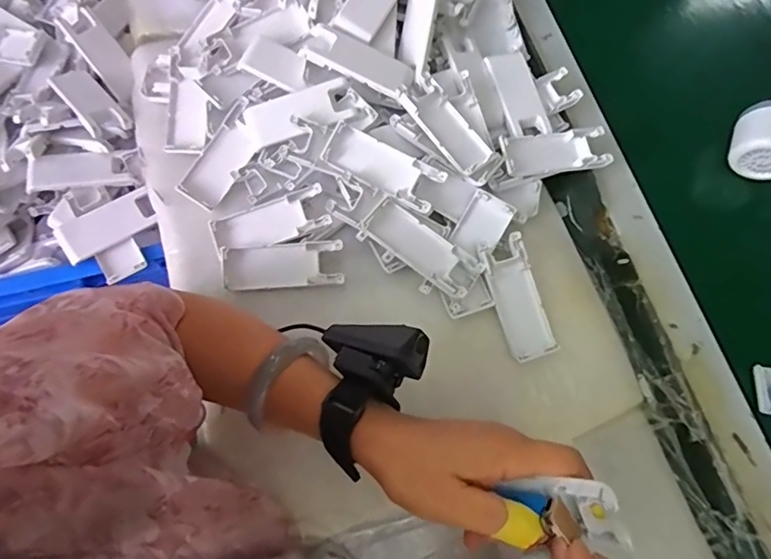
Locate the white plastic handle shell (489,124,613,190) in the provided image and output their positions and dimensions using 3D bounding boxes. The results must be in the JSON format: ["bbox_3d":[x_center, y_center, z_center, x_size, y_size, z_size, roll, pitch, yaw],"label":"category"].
[{"bbox_3d":[0.151,-0.118,0.476,0.117,0.023,0.043,-13,69,-5],"label":"white plastic handle shell"}]

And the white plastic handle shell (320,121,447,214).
[{"bbox_3d":[-0.002,-0.098,0.441,0.103,0.009,0.039,26,94,3],"label":"white plastic handle shell"}]

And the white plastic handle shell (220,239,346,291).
[{"bbox_3d":[-0.090,-0.014,0.445,0.104,0.015,0.039,-3,68,-1],"label":"white plastic handle shell"}]

